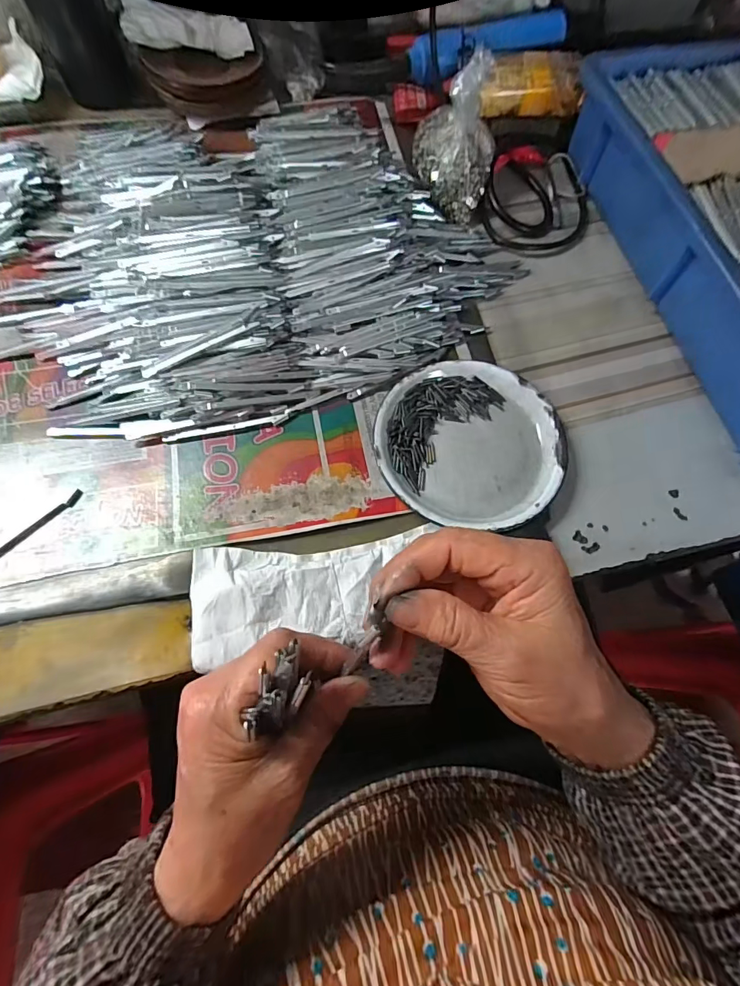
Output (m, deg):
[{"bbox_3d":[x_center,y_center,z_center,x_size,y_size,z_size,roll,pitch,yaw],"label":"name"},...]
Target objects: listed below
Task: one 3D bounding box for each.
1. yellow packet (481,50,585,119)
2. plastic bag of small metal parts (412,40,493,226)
[{"bbox_3d":[0.150,-0.387,0.435,0.097,0.034,0.047,-5,69,-5],"label":"yellow packet"},{"bbox_3d":[0.076,-0.315,0.403,0.073,0.087,0.094,9,69,1],"label":"plastic bag of small metal parts"}]

